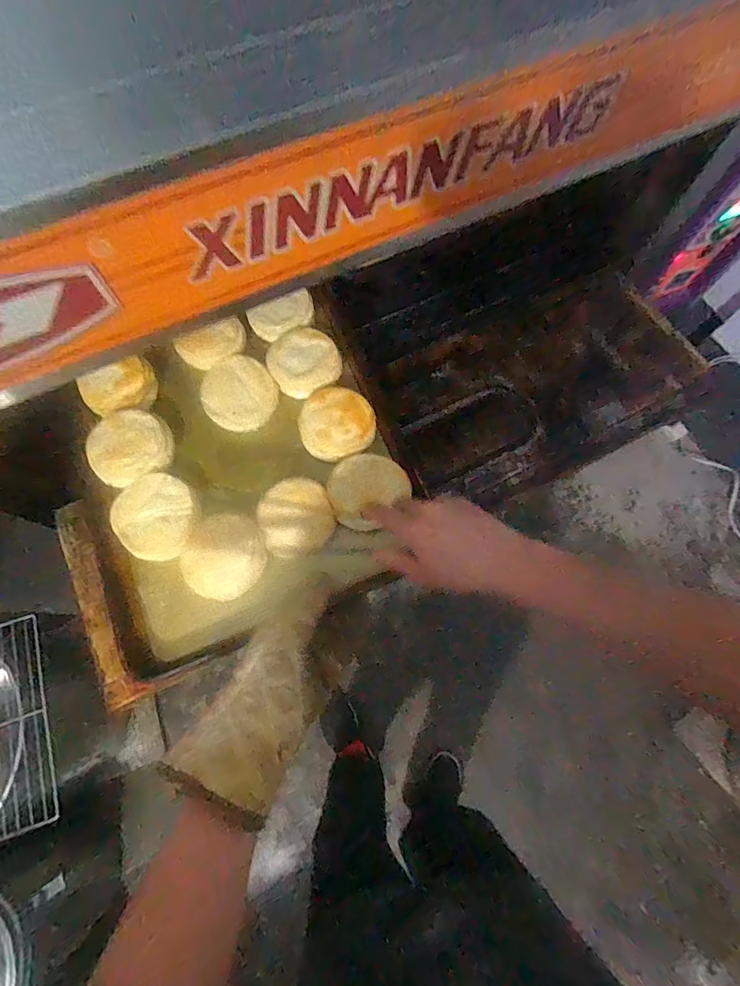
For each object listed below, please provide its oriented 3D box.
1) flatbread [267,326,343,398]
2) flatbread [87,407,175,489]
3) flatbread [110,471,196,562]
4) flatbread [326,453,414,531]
[{"bbox_3d":[-0.093,-0.186,0.608,0.092,0.029,0.093,0,71,0],"label":"flatbread"},{"bbox_3d":[-0.313,-0.063,0.564,0.101,0.026,0.104,-31,74,-10],"label":"flatbread"},{"bbox_3d":[-0.268,0.031,0.543,0.092,0.026,0.103,-25,73,-9],"label":"flatbread"},{"bbox_3d":[-0.004,-0.007,0.551,0.100,0.020,0.087,-40,93,-10],"label":"flatbread"}]

